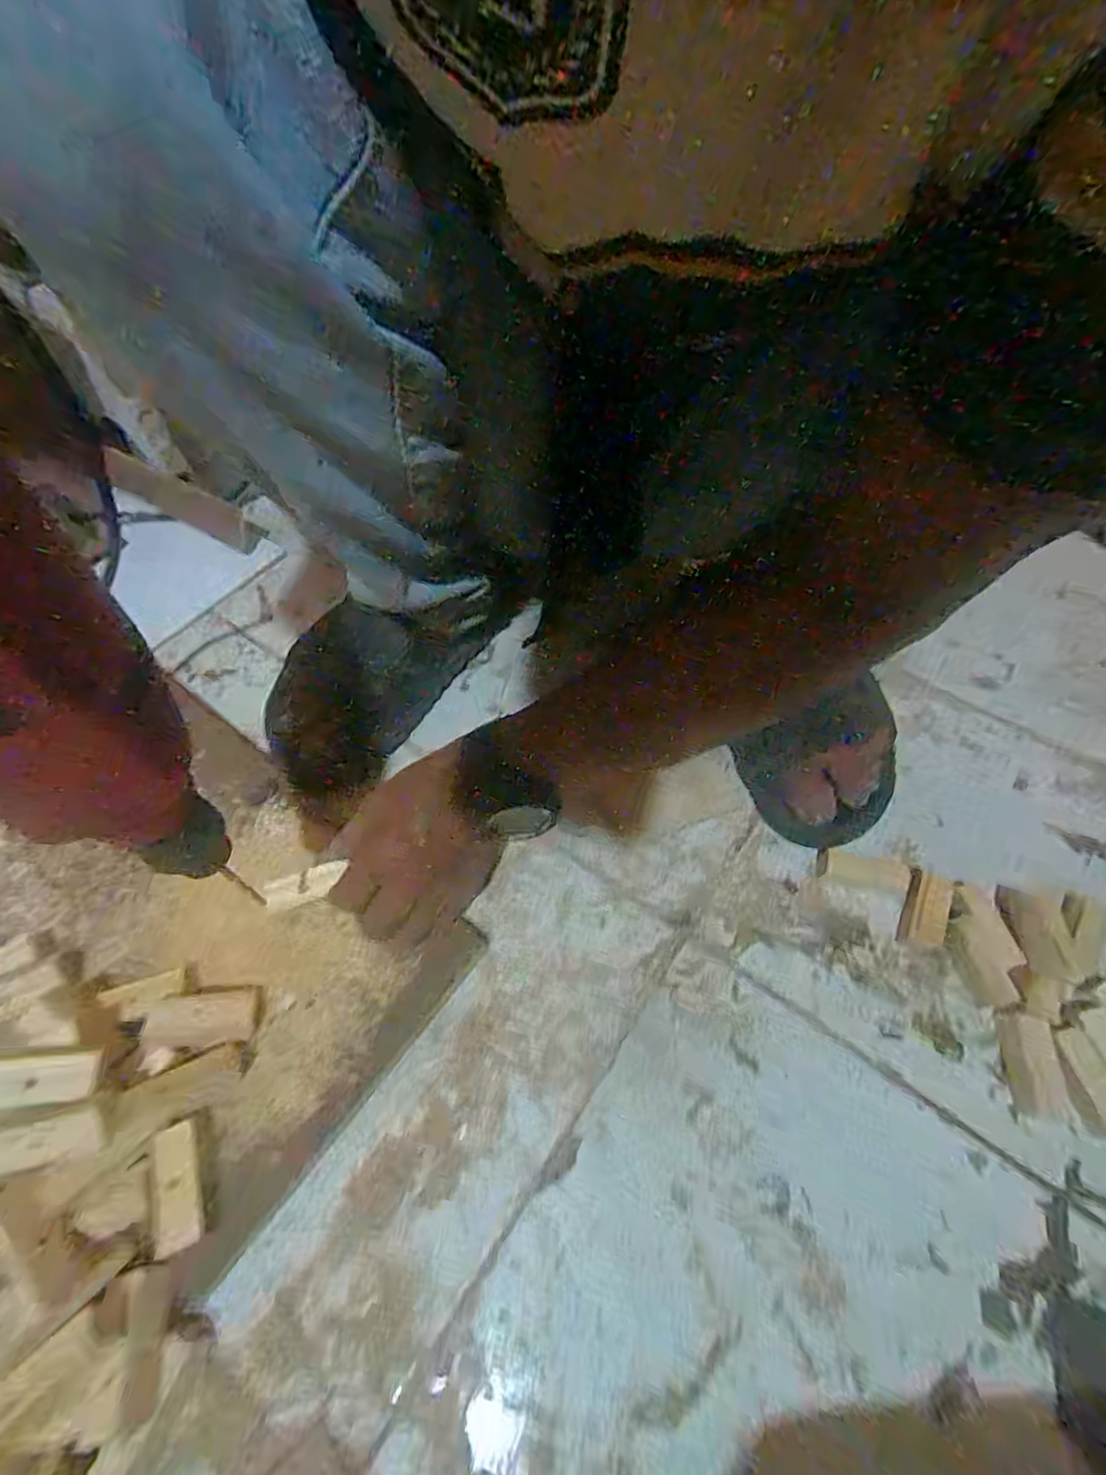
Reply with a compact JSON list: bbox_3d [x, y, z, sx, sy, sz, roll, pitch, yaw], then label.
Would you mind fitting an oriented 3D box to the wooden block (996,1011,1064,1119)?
[{"bbox_3d":[0.269,0.184,0.337,0.024,0.014,0.052,8,57,5],"label":"wooden block"}]

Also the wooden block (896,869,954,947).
[{"bbox_3d":[0.243,0.111,0.390,0.023,0.014,0.053,25,60,15],"label":"wooden block"}]

